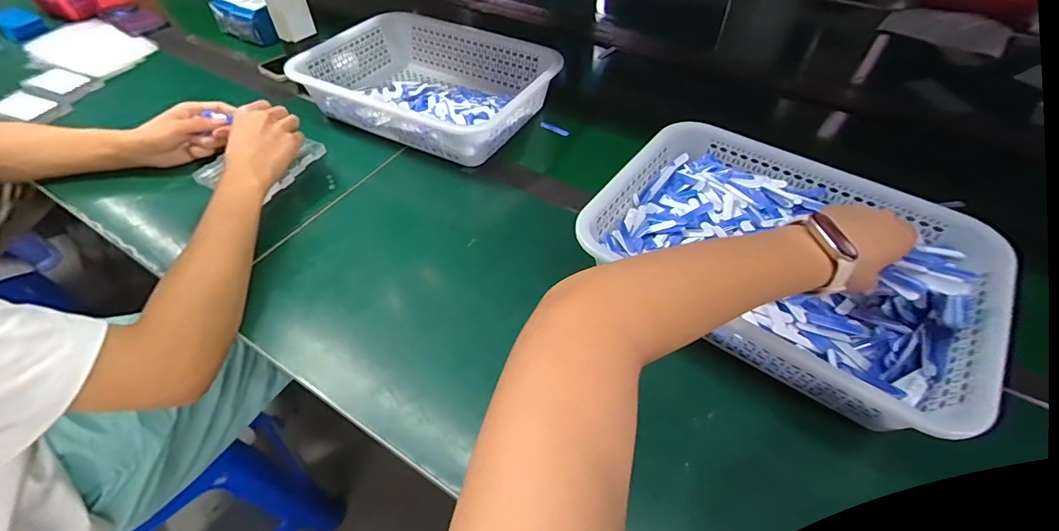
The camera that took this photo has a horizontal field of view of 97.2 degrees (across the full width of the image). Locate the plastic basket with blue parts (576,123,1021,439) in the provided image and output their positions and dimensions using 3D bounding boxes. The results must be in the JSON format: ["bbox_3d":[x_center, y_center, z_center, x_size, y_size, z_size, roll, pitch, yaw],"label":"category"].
[{"bbox_3d":[0.248,-0.017,0.469,0.349,0.086,0.252,30,56,24],"label":"plastic basket with blue parts"}]

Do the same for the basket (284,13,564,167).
[{"bbox_3d":[-0.155,-0.277,0.733,0.351,0.092,0.253,23,53,19],"label":"basket"}]

